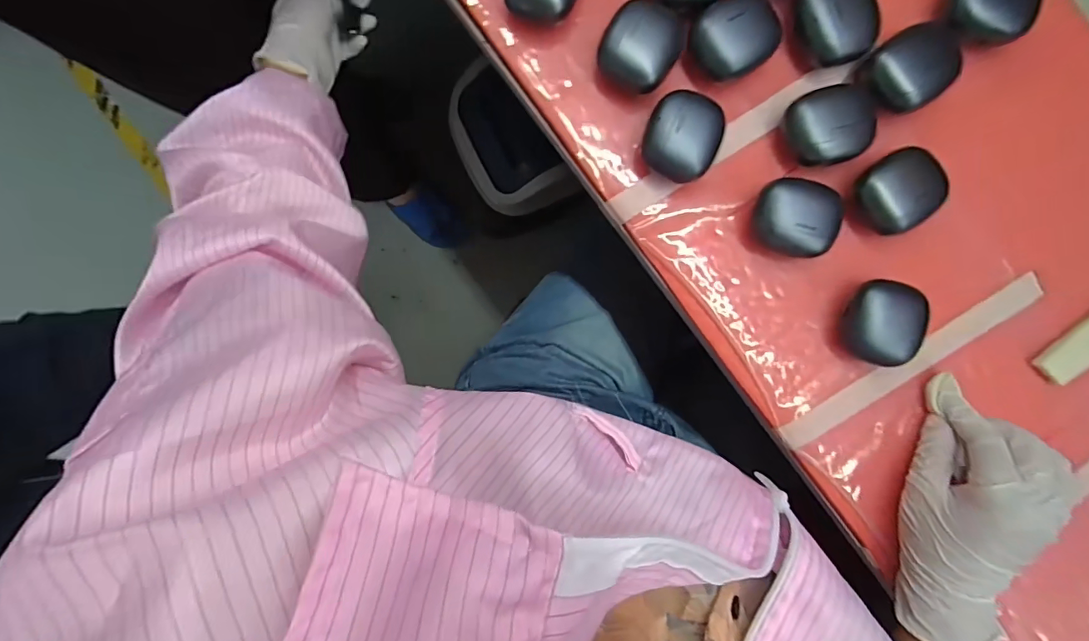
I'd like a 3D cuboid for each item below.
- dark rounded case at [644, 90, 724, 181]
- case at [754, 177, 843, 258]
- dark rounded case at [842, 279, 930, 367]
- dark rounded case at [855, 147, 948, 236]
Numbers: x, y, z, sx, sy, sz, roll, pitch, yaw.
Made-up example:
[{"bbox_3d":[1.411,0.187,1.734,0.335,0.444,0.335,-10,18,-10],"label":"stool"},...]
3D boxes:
[{"bbox_3d":[0.092,-0.124,0.321,0.048,0.027,0.054,18,91,-2],"label":"dark rounded case"},{"bbox_3d":[0.169,-0.069,0.323,0.050,0.026,0.048,8,92,-2],"label":"case"},{"bbox_3d":[0.230,0.001,0.325,0.041,0.028,0.054,21,91,-2],"label":"dark rounded case"},{"bbox_3d":[0.240,-0.089,0.322,0.055,0.021,0.047,-44,92,0],"label":"dark rounded case"}]

